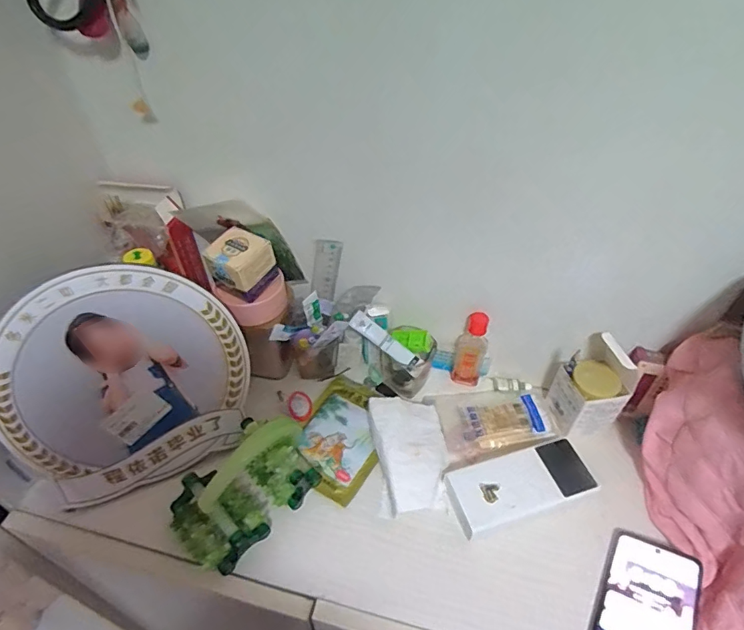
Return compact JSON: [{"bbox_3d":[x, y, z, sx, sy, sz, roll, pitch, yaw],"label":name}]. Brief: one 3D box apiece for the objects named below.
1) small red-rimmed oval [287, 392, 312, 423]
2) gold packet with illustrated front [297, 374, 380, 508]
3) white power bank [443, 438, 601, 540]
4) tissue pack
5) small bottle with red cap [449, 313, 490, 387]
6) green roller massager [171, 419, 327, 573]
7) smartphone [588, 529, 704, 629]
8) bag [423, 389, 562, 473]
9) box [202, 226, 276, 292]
[{"bbox_3d":[-0.092,0.117,0.606,0.030,0.010,0.044,-13,47,-13],"label":"small red-rimmed oval"},{"bbox_3d":[-0.034,0.143,0.576,0.105,0.004,0.139,24,49,21],"label":"gold packet with illustrated front"},{"bbox_3d":[0.162,0.184,0.516,0.155,0.026,0.067,-12,47,-13],"label":"white power bank"},{"bbox_3d":[0.045,0.157,0.538,0.084,0.040,0.130,-5,45,-6],"label":"tissue pack"},{"bbox_3d":[0.126,0.045,0.600,0.037,0.111,0.023,16,47,14],"label":"small bottle with red cap"},{"bbox_3d":[-0.134,0.174,0.485,0.141,0.091,0.098,-33,54,-29],"label":"green roller massager"},{"bbox_3d":[0.246,0.278,0.430,0.077,0.006,0.160,14,46,34],"label":"smartphone"},{"bbox_3d":[0.151,0.132,0.586,0.146,0.020,0.098,-5,45,-6],"label":"bag"},{"bbox_3d":[-0.150,-0.064,0.537,0.057,0.038,0.059,24,49,21],"label":"box"}]

